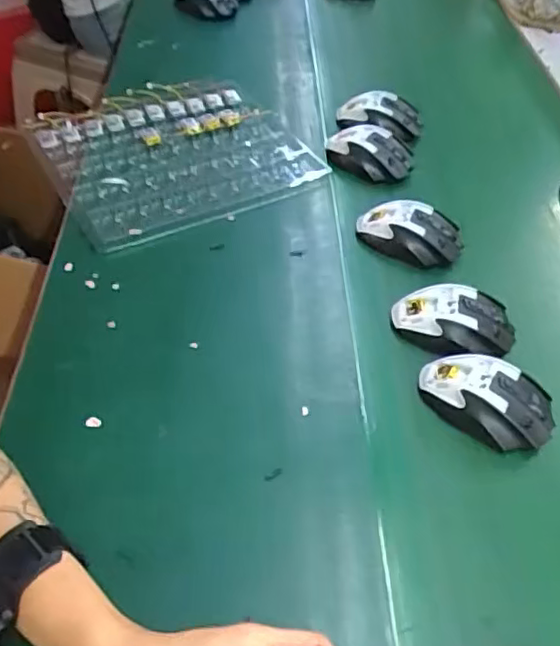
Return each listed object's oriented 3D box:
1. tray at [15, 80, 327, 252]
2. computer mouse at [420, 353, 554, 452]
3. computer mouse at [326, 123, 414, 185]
[{"bbox_3d":[-0.129,-0.209,0.768,0.300,0.019,0.268,-23,54,-23],"label":"tray"},{"bbox_3d":[0.183,0.065,0.549,0.113,0.032,0.071,22,50,14],"label":"computer mouse"},{"bbox_3d":[0.116,-0.224,0.804,0.116,0.033,0.071,9,48,3],"label":"computer mouse"}]

